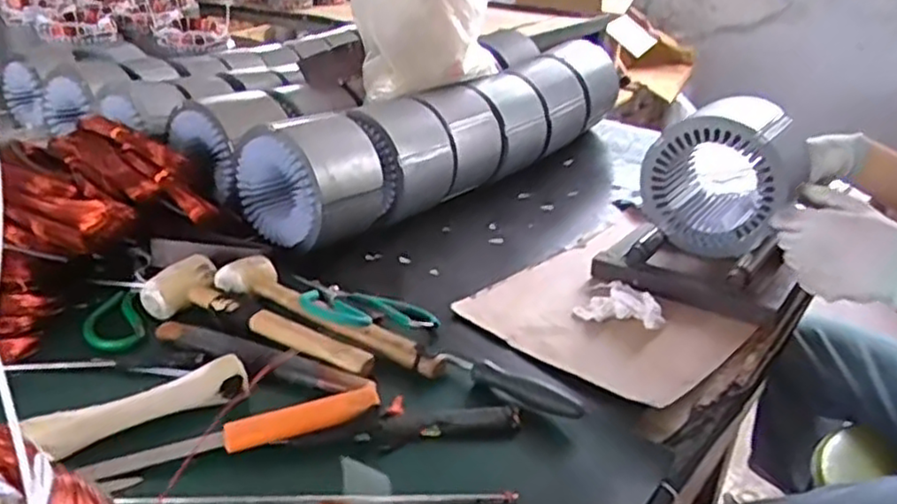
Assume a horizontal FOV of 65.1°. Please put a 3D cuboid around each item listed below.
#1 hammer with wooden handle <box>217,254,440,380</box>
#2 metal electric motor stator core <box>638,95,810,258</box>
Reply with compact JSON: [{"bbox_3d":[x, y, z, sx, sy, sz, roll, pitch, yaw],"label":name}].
[{"bbox_3d":[-0.118,0.058,0.675,0.265,0.028,0.050,20,33,30],"label":"hammer with wooden handle"},{"bbox_3d":[0.331,-0.095,0.837,0.162,0.146,0.154,19,32,29],"label":"metal electric motor stator core"}]

